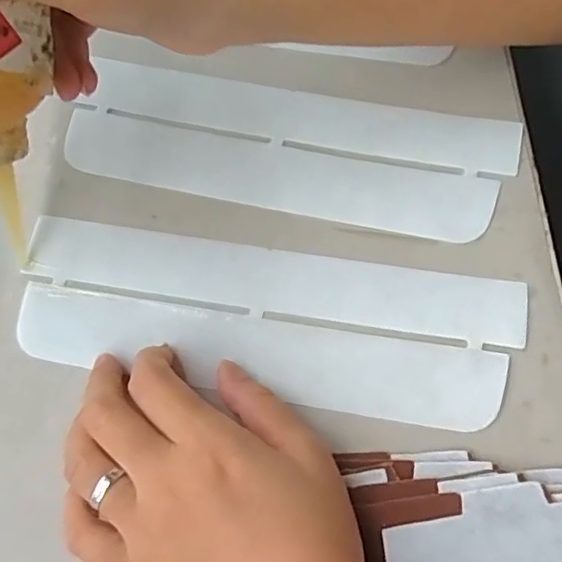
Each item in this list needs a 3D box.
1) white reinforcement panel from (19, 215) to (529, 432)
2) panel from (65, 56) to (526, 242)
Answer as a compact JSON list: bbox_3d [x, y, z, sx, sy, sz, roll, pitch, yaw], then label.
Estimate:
[{"bbox_3d":[-0.010,0.016,0.262,0.220,0.004,0.068,9,69,7],"label":"white reinforcement panel"},{"bbox_3d":[0.002,-0.067,0.293,0.214,0.005,0.069,11,72,8],"label":"panel"}]

